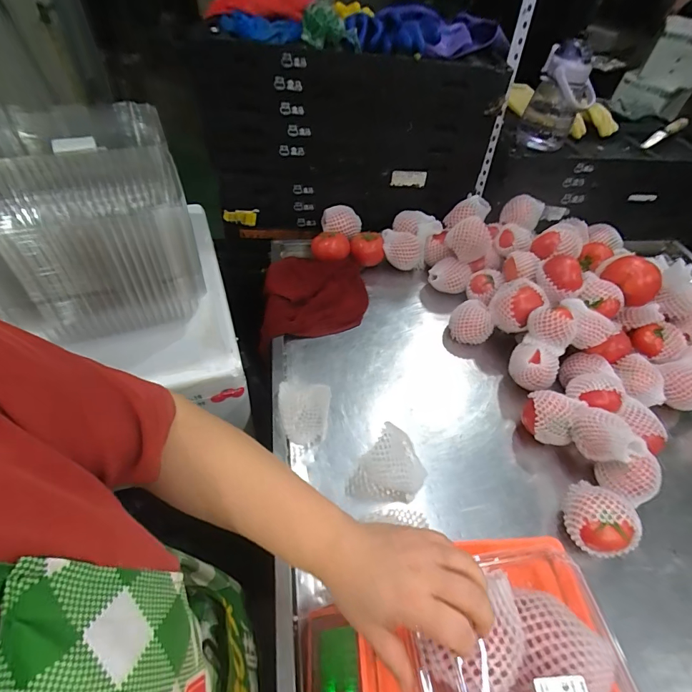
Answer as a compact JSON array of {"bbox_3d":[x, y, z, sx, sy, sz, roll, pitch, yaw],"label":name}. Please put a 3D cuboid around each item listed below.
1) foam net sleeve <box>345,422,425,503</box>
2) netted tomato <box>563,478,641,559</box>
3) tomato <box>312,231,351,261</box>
[{"bbox_3d":[0.068,0.175,0.583,0.094,0.069,0.103,28,51,17],"label":"foam net sleeve"},{"bbox_3d":[0.346,0.244,0.552,0.082,0.069,0.091,-33,59,-30],"label":"netted tomato"},{"bbox_3d":[-0.035,-0.218,0.898,0.086,0.057,0.071,5,48,-2],"label":"tomato"}]

